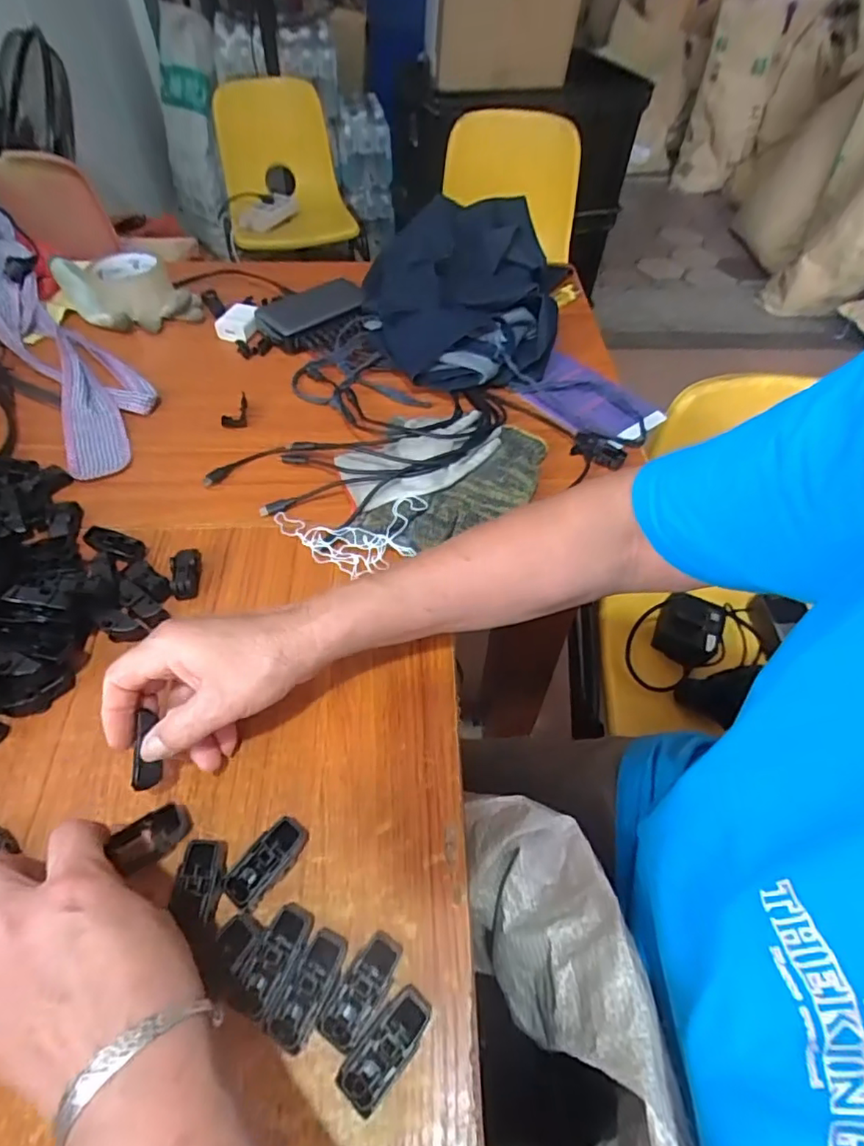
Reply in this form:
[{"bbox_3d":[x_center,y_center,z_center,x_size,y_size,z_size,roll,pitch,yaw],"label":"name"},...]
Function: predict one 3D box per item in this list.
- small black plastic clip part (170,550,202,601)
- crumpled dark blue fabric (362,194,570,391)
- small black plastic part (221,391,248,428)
[{"bbox_3d":[-0.196,-0.003,0.461,0.022,0.015,0.046,-8,53,-9],"label":"small black plastic clip part"},{"bbox_3d":[0.039,-0.331,0.679,0.226,0.080,0.320,8,53,3],"label":"crumpled dark blue fabric"},{"bbox_3d":[-0.202,-0.165,0.594,0.025,0.010,0.050,-6,53,-7],"label":"small black plastic part"}]

